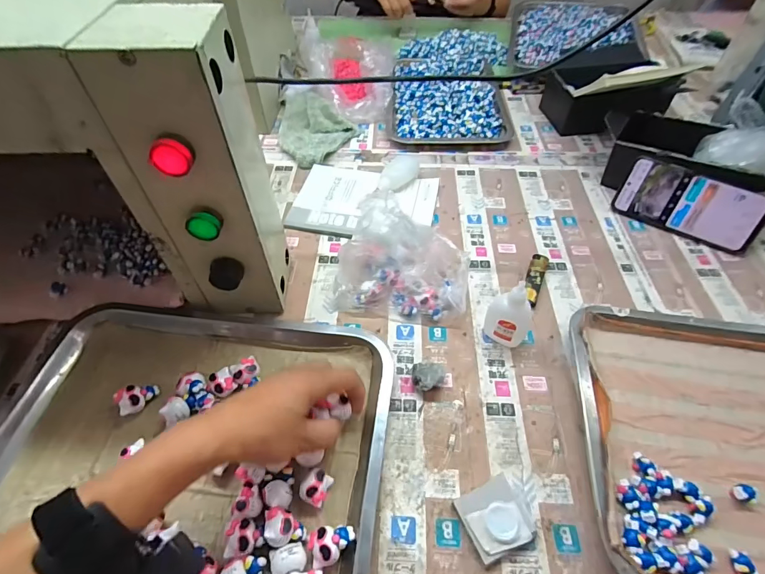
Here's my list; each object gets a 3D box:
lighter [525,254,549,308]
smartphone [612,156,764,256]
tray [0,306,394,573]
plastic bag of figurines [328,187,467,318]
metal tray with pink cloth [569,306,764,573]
[{"bbox_3d":[0.189,-0.010,0.499,0.021,0.013,0.088,20,57,14],"label":"lighter"},{"bbox_3d":[0.412,-0.113,0.544,0.166,0.083,0.015,30,27,23],"label":"smartphone"},{"bbox_3d":[-0.178,0.140,0.368,0.357,0.036,0.275,6,54,4],"label":"tray"},{"bbox_3d":[0.021,-0.034,0.463,0.153,0.094,0.104,6,54,5],"label":"plastic bag of figurines"},{"bbox_3d":[0.343,0.141,0.371,0.308,0.035,0.279,8,55,6],"label":"metal tray with pink cloth"}]

